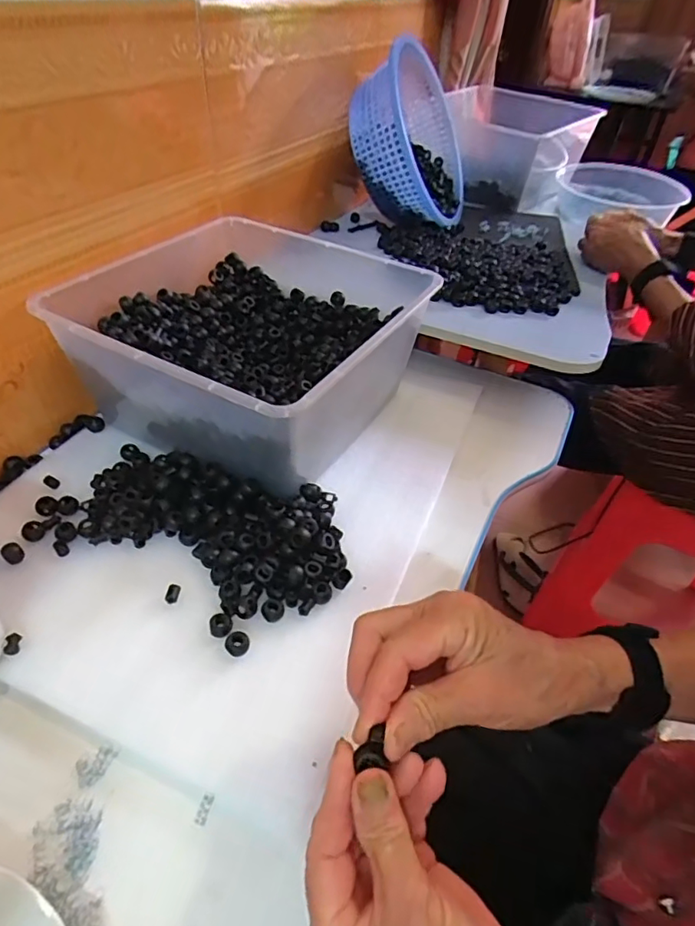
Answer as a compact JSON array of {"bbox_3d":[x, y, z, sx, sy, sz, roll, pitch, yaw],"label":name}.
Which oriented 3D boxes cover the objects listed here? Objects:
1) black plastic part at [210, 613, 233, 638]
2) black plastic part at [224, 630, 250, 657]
[{"bbox_3d":[-0.096,0.123,0.403,0.017,0.004,0.017,3,44,-3],"label":"black plastic part"},{"bbox_3d":[-0.082,0.134,0.394,0.018,0.007,0.016,12,44,5],"label":"black plastic part"}]

